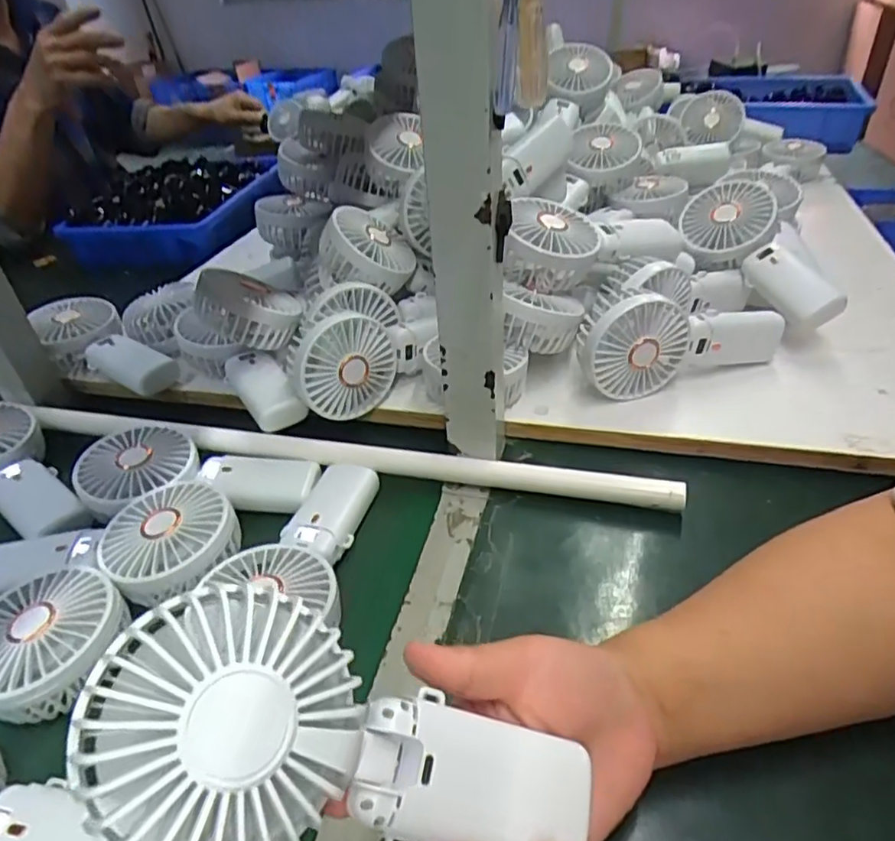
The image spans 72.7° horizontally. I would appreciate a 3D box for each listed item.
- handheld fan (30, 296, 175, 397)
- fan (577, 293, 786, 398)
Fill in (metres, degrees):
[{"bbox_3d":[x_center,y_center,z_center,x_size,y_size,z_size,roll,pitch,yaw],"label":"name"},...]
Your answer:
[{"bbox_3d":[-0.335,-0.072,0.590,0.162,0.052,0.076,26,47,35],"label":"handheld fan"},{"bbox_3d":[0.196,-0.075,0.513,0.184,0.090,0.046,-17,38,-14],"label":"fan"}]

